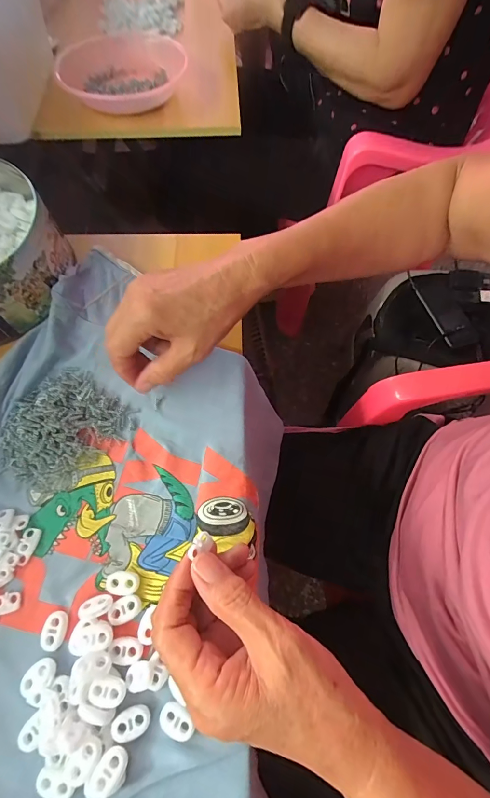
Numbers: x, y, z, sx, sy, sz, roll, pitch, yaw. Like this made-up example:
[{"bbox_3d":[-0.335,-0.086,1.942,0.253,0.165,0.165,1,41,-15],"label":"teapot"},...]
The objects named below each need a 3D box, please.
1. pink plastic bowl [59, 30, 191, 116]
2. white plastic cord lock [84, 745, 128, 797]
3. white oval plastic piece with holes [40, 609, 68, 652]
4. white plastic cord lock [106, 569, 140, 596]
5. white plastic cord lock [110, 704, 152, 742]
[{"bbox_3d":[-0.191,-0.499,0.543,0.178,0.041,0.182,0,64,-1],"label":"pink plastic bowl"},{"bbox_3d":[-0.078,0.216,0.203,0.017,0.011,0.024,38,69,16],"label":"white plastic cord lock"},{"bbox_3d":[-0.128,0.156,0.237,0.014,0.006,0.023,5,64,1],"label":"white oval plastic piece with holes"},{"bbox_3d":[-0.087,0.130,0.250,0.023,0.006,0.016,8,64,3],"label":"white plastic cord lock"},{"bbox_3d":[-0.070,0.198,0.215,0.023,0.005,0.014,-22,66,-12],"label":"white plastic cord lock"}]

